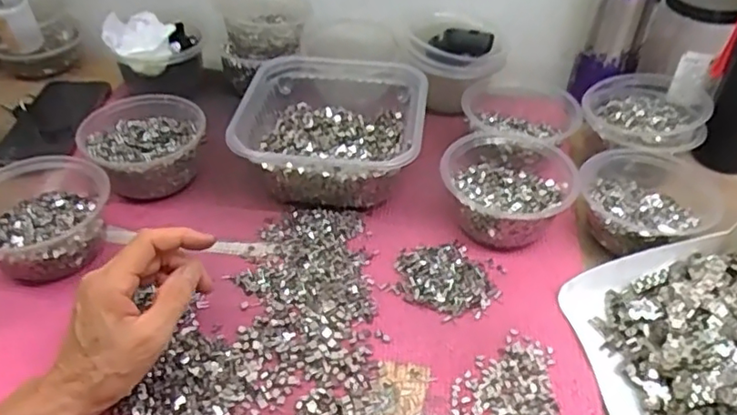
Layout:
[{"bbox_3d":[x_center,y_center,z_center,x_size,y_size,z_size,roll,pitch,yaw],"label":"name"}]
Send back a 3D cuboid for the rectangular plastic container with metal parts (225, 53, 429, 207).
[{"bbox_3d":[-0.034,-0.080,0.613,0.173,0.068,0.179,6,44,5],"label":"rectangular plastic container with metal parts"}]

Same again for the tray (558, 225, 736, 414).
[{"bbox_3d":[0.250,0.084,0.446,0.165,0.076,0.154,-6,44,-7],"label":"tray"}]

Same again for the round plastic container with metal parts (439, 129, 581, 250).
[{"bbox_3d":[0.127,-0.022,0.563,0.115,0.054,0.124,0,44,0],"label":"round plastic container with metal parts"}]

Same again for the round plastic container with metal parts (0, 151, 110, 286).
[{"bbox_3d":[-0.284,0.004,0.534,0.111,0.057,0.130,-18,47,-19],"label":"round plastic container with metal parts"}]

